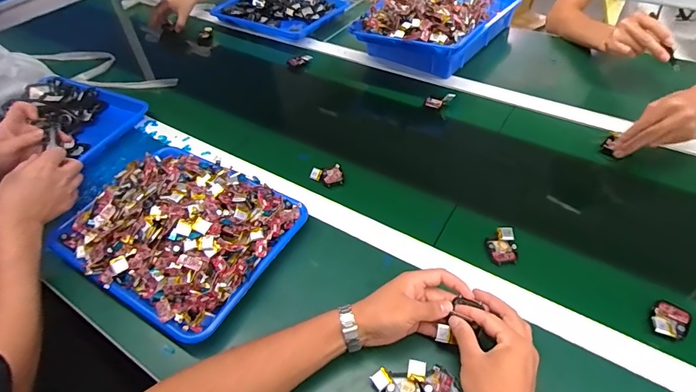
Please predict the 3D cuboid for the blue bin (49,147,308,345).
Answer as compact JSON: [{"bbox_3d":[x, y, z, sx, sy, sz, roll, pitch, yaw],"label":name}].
[{"bbox_3d":[-0.251,0.039,0.590,0.313,0.067,0.240,21,53,23],"label":"blue bin"}]

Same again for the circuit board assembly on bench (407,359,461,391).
[{"bbox_3d":[0.098,0.210,0.451,0.040,0.014,0.062,-32,52,-22],"label":"circuit board assembly on bench"}]

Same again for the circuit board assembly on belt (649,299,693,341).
[{"bbox_3d":[0.392,0.150,0.486,0.038,0.015,0.055,24,54,25],"label":"circuit board assembly on belt"}]

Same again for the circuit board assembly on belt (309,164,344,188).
[{"bbox_3d":[-0.037,-0.034,0.688,0.056,0.011,0.037,-3,70,7],"label":"circuit board assembly on belt"}]

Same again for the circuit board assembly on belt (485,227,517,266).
[{"bbox_3d":[0.220,0.071,0.570,0.039,0.016,0.055,-2,47,4],"label":"circuit board assembly on belt"}]

